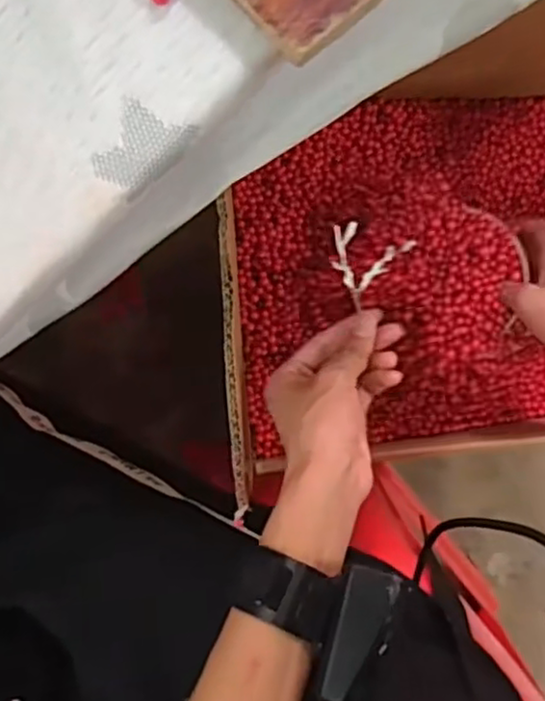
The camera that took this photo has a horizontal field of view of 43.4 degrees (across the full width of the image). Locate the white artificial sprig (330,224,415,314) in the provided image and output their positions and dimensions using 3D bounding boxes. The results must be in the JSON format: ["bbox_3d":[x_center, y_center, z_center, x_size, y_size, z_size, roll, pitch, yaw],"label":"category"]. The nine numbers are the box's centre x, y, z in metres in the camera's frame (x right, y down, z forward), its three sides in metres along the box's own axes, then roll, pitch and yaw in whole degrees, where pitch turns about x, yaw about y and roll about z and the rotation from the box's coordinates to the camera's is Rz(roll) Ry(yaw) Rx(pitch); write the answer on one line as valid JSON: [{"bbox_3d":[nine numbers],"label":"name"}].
[{"bbox_3d":[0.062,-0.068,0.481,0.048,0.022,0.061,42,88,-5],"label":"white artificial sprig"}]

